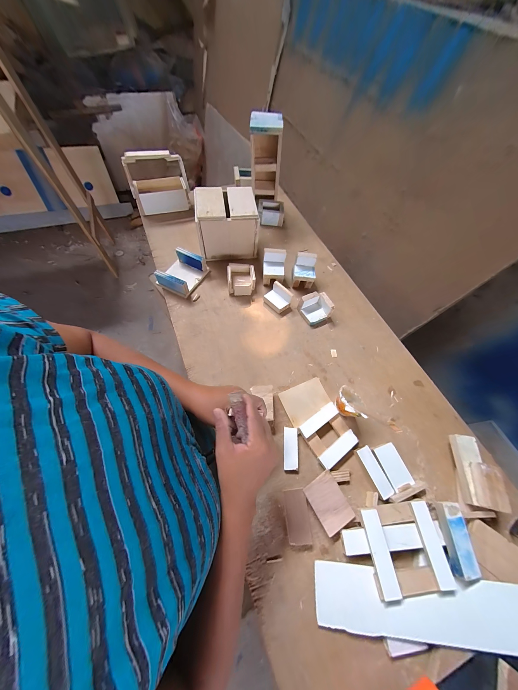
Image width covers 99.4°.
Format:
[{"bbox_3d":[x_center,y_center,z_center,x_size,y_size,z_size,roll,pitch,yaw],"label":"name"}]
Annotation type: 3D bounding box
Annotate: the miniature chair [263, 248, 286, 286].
[{"bbox_3d":[0.041,-0.211,0.606,0.057,0.077,0.065,4,63,-2],"label":"miniature chair"}]

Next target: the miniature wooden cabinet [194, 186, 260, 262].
[{"bbox_3d":[-0.090,-0.339,0.628,0.158,0.148,0.127,-5,63,-6],"label":"miniature wooden cabinet"}]

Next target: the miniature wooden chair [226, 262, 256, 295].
[{"bbox_3d":[-0.049,-0.180,0.601,0.076,0.049,0.080,-3,63,-5],"label":"miniature wooden chair"}]

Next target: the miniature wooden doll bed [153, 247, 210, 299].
[{"bbox_3d":[-0.209,-0.198,0.598,0.105,0.057,0.111,22,64,7],"label":"miniature wooden doll bed"}]

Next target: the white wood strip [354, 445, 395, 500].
[{"bbox_3d":[0.220,0.241,0.420,0.028,0.010,0.086,-26,65,-3],"label":"white wood strip"}]

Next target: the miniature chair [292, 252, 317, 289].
[{"bbox_3d":[0.125,-0.205,0.610,0.064,0.074,0.061,9,63,1],"label":"miniature chair"}]

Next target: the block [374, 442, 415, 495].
[{"bbox_3d":[0.257,0.235,0.428,0.045,0.022,0.073,-14,65,-11],"label":"block"}]

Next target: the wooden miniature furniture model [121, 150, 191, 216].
[{"bbox_3d":[-0.314,-0.511,0.693,0.170,0.157,0.080,-12,64,-10],"label":"wooden miniature furniture model"}]

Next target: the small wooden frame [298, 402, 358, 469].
[{"bbox_3d":[0.139,0.181,0.445,0.092,0.022,0.090,-31,69,-18],"label":"small wooden frame"}]

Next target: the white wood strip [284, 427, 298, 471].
[{"bbox_3d":[0.062,0.205,0.434,0.027,0.014,0.075,4,63,-2],"label":"white wood strip"}]

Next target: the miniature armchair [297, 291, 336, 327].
[{"bbox_3d":[0.148,-0.097,0.576,0.070,0.046,0.070,-27,68,-16],"label":"miniature armchair"}]

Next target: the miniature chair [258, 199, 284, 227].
[{"bbox_3d":[0.040,-0.452,0.753,0.086,0.043,0.083,1,63,-3],"label":"miniature chair"}]

